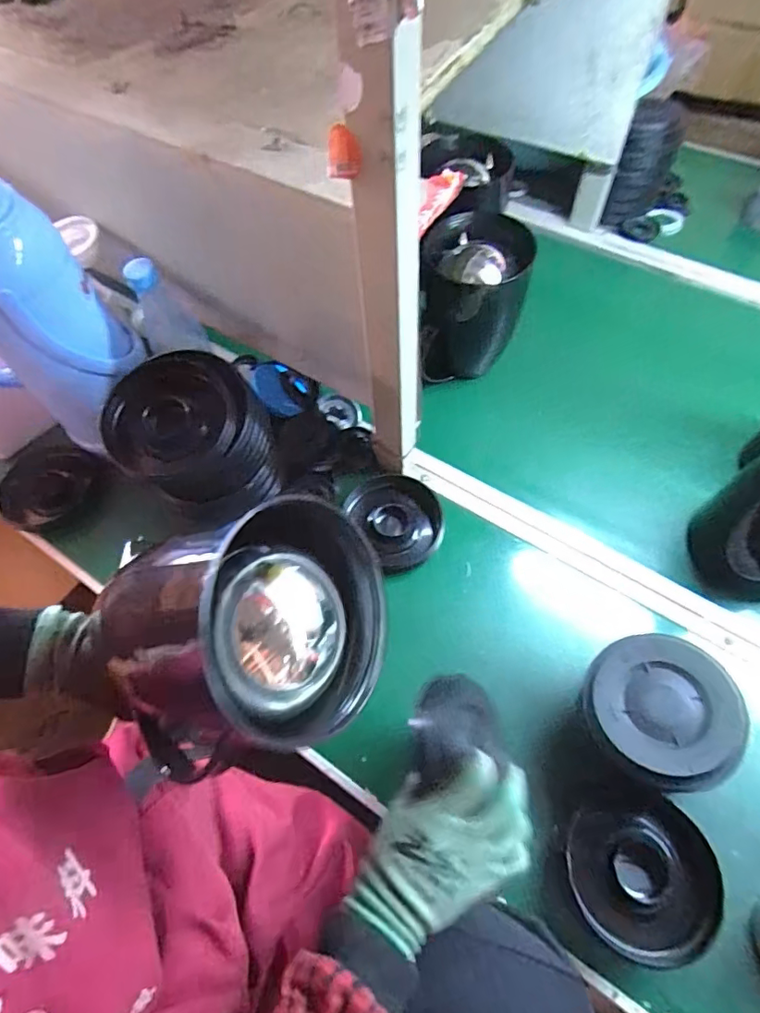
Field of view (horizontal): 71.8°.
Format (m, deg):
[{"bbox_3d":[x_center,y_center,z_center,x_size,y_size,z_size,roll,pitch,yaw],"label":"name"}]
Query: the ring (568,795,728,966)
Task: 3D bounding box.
[{"bbox_3d":[0.226,0.321,0.456,0.118,0.038,0.109,-1,61,2],"label":"ring"}]

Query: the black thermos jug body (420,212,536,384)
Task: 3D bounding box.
[{"bbox_3d":[0.113,-0.265,0.685,0.121,0.176,0.115,-2,60,1],"label":"black thermos jug body"}]

